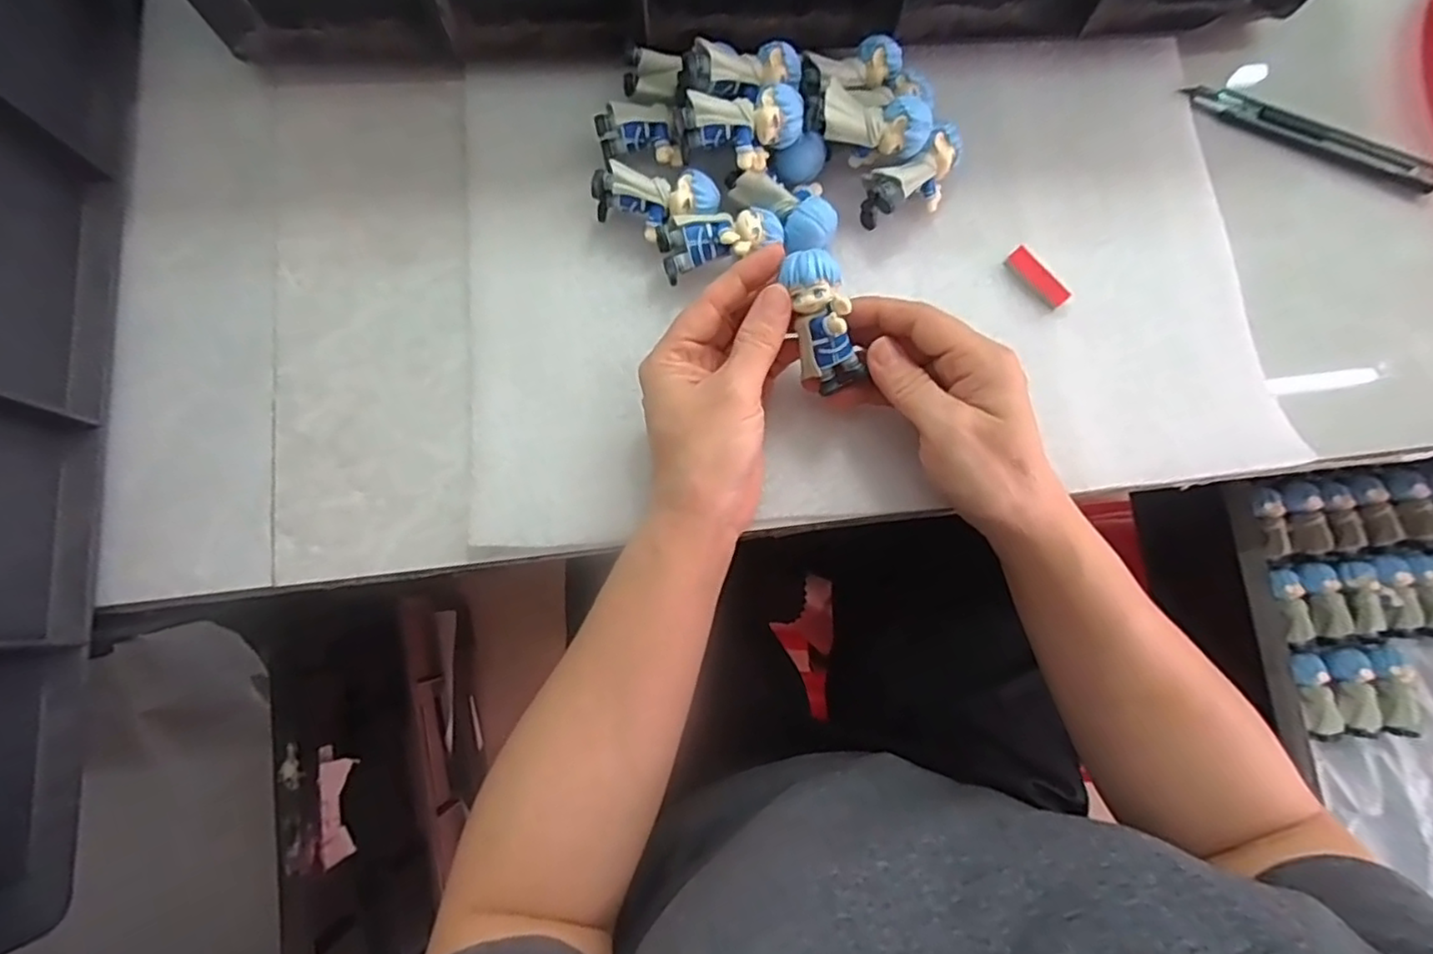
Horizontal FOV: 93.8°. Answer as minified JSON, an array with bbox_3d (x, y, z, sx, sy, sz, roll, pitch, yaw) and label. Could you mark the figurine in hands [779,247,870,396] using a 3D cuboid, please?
[{"bbox_3d":[0.048,-0.067,0.296,0.026,0.022,0.064,-22,120,-5],"label":"figurine in hands"}]

